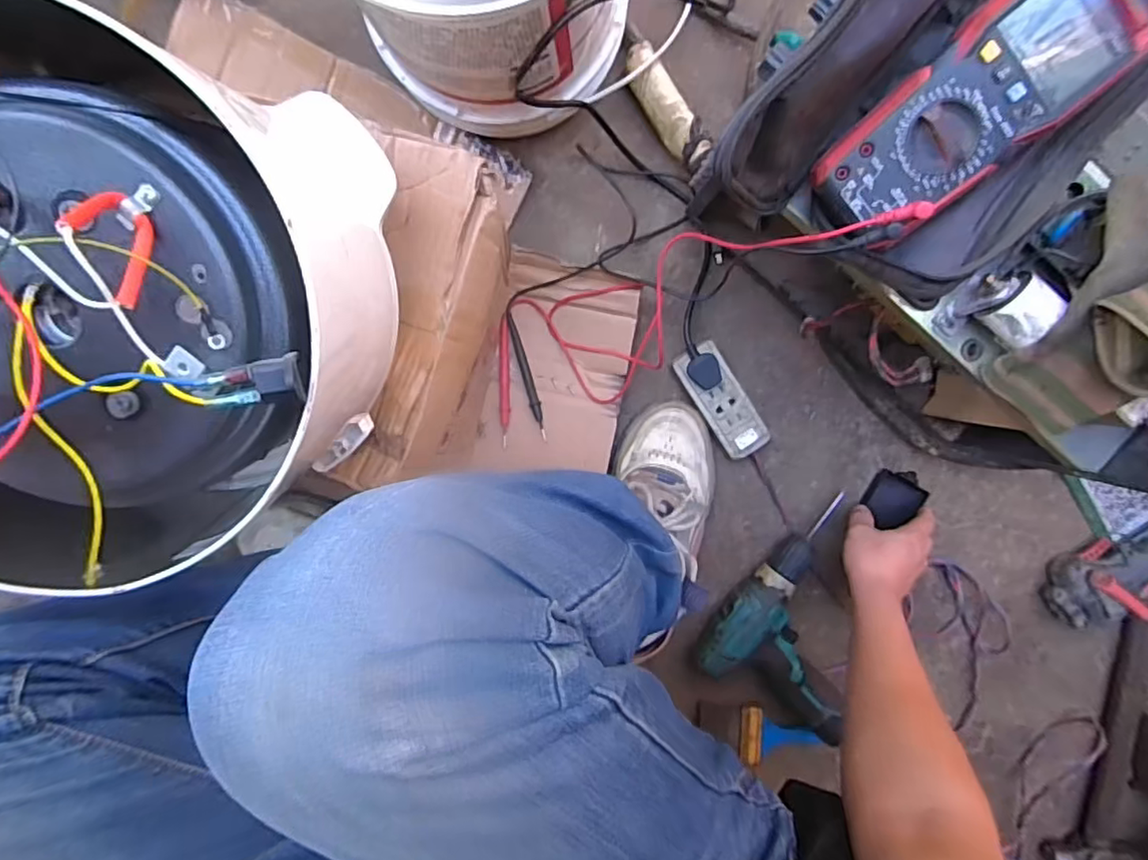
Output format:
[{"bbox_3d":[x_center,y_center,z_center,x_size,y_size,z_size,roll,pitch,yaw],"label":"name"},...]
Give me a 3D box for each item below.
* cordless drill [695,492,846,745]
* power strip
[{"bbox_3d":[0.277,0.214,0.690,0.184,0.061,0.229,33,96,-7],"label":"cordless drill"},{"bbox_3d":[0.162,-0.031,0.666,0.051,0.026,0.129,-32,99,3],"label":"power strip"}]

